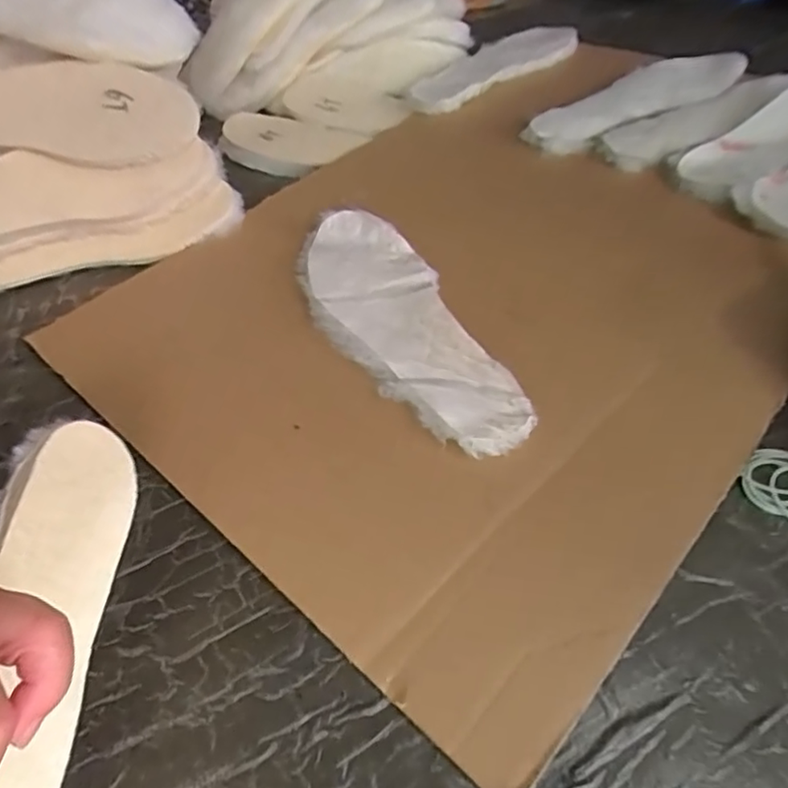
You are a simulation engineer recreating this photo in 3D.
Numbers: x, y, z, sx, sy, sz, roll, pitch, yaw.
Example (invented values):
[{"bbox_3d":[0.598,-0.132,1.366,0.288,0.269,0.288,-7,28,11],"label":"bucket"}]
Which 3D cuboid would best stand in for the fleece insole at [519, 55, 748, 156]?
[{"bbox_3d":[0.269,-0.342,0.678,0.275,0.018,0.092,-26,54,-12],"label":"fleece insole"}]

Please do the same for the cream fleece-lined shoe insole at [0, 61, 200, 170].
[{"bbox_3d":[-0.321,-0.255,0.528,0.271,0.084,0.009,4,13,-7],"label":"cream fleece-lined shoe insole"}]

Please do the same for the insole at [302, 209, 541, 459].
[{"bbox_3d":[-0.002,-0.060,0.464,0.100,0.013,0.285,-22,52,-10],"label":"insole"}]

